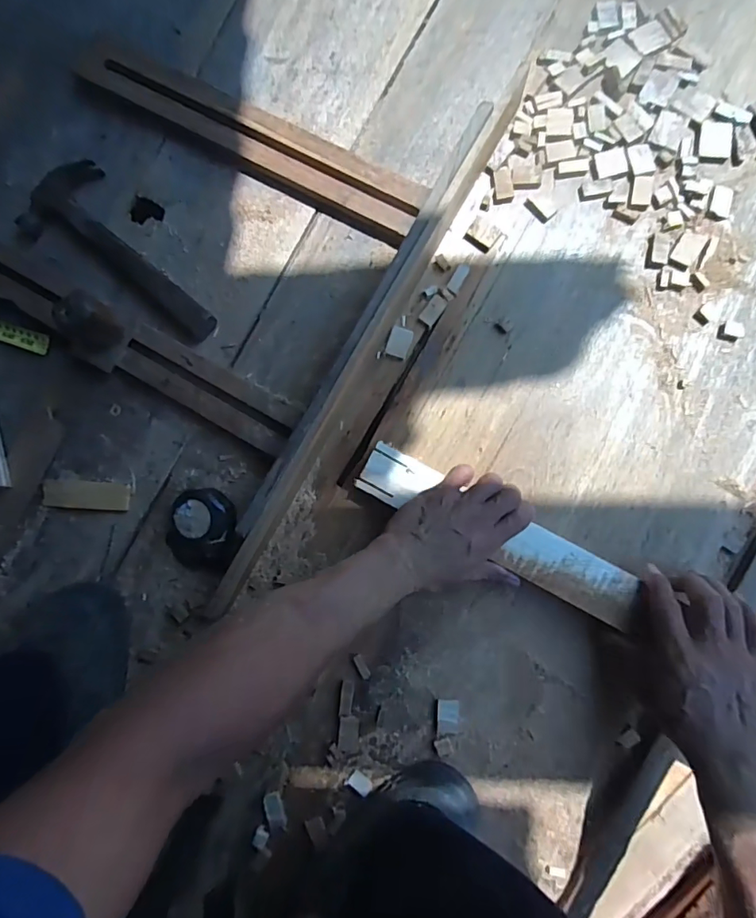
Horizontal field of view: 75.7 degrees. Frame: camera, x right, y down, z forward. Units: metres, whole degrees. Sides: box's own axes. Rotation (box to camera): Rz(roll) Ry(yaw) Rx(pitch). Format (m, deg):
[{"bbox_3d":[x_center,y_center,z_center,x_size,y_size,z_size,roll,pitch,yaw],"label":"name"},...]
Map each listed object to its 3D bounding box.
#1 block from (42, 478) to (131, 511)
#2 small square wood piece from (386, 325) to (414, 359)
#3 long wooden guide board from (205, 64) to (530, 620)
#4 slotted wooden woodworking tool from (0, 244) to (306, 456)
[{"bbox_3d":[-0.329,0.040,0.548,0.104,0.004,0.030,3,85,5],"label":"block"},{"bbox_3d":[0.023,-0.125,0.523,0.023,0.004,0.033,18,87,6],"label":"small square wood piece"},{"bbox_3d":[-0.006,-0.119,0.501,0.031,0.057,0.614,28,88,7],"label":"long wooden guide board"},{"bbox_3d":[-0.289,-0.131,0.521,0.438,0.079,0.070,29,88,7],"label":"slotted wooden woodworking tool"}]

